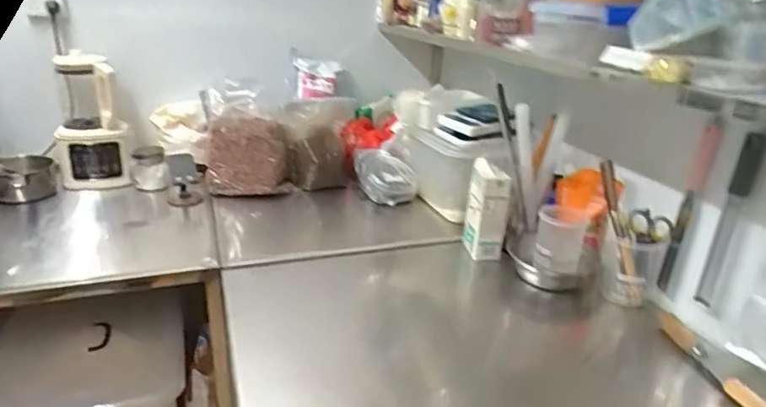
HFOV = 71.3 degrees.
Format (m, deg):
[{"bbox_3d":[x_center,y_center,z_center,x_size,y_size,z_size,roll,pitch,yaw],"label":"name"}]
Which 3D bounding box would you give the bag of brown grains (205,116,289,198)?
[{"bbox_3d":[-0.367,-0.125,1.451,0.209,0.191,0.087,2,23,-1],"label":"bag of brown grains"}]

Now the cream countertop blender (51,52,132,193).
[{"bbox_3d":[-0.794,-0.213,1.443,0.168,0.346,0.137,-6,24,-19],"label":"cream countertop blender"}]

